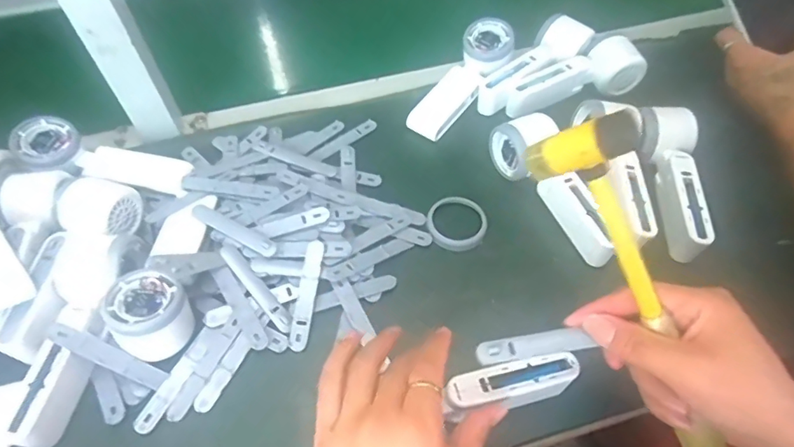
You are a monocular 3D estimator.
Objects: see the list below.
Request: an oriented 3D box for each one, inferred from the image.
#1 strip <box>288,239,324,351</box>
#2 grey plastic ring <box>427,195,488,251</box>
[{"bbox_3d":[-0.079,0.061,0.434,0.017,0.004,0.096,6,68,5],"label":"strip"},{"bbox_3d":[0.059,0.000,0.489,0.057,0.013,0.060,0,54,0],"label":"grey plastic ring"}]

